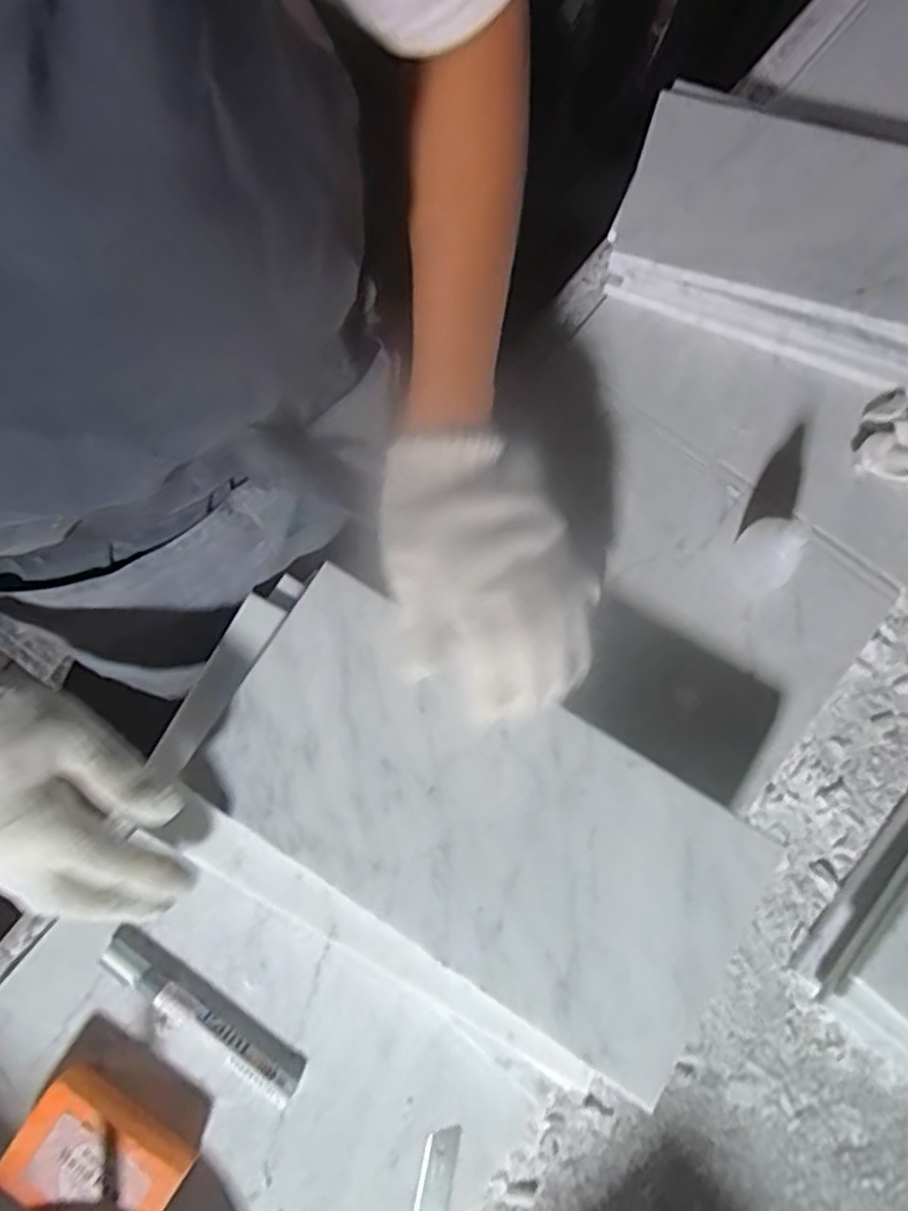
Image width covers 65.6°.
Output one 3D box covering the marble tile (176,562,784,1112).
[{"bbox_3d":[0.011,0.115,0.389,0.298,0.016,0.147,30,77,8],"label":"marble tile"}]

